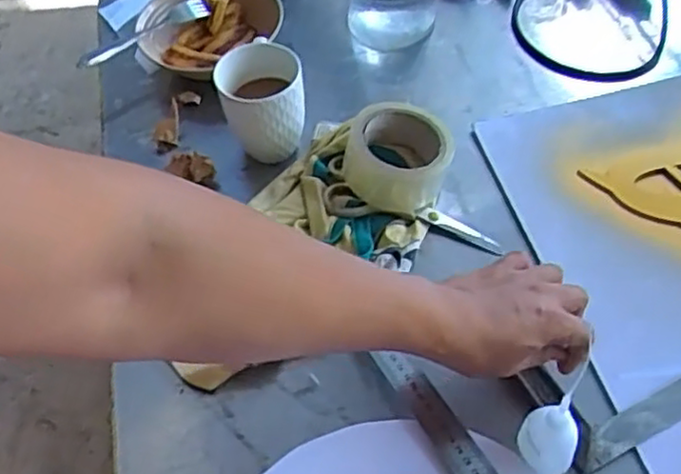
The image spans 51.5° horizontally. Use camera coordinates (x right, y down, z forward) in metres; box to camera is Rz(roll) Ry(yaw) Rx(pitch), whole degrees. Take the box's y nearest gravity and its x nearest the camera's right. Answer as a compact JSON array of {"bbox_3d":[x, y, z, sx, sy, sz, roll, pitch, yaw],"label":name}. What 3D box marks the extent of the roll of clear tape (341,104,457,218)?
[{"bbox_3d":[0.054,-0.075,0.693,0.102,0.068,0.095,-3,54,4],"label":"roll of clear tape"}]

